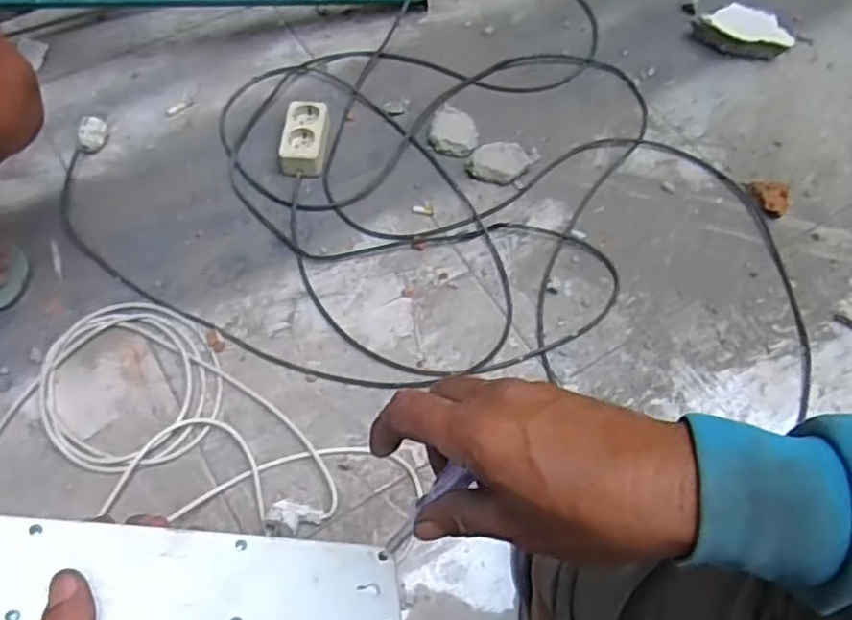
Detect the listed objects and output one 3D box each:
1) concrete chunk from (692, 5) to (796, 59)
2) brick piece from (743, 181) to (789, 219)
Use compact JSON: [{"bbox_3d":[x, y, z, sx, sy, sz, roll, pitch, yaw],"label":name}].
[{"bbox_3d":[0.504,-0.445,1.100,0.151,0.053,0.072,17,63,6],"label":"concrete chunk"},{"bbox_3d":[0.475,-0.157,0.956,0.036,0.033,0.062,-22,65,-13],"label":"brick piece"}]

